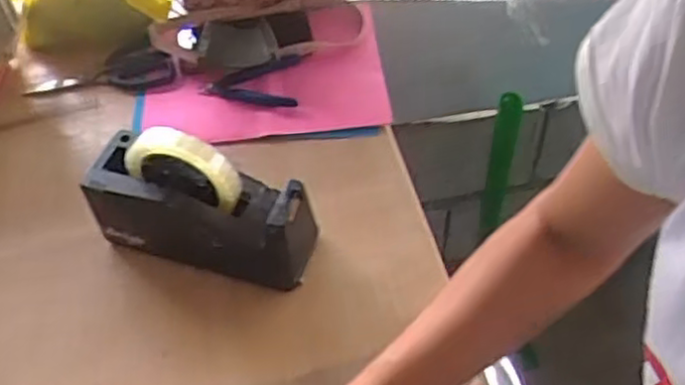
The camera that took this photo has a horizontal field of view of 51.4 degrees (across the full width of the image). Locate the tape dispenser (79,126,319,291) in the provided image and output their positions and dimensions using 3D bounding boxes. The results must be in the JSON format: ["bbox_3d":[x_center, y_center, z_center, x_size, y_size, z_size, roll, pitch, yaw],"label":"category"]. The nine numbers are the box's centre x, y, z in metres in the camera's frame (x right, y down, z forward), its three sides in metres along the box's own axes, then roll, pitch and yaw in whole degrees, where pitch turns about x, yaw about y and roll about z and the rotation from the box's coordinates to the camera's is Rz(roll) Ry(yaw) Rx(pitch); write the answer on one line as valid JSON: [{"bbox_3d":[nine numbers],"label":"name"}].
[{"bbox_3d":[-0.126,0.010,0.646,0.204,0.130,0.071,13,52,11],"label":"tape dispenser"}]

